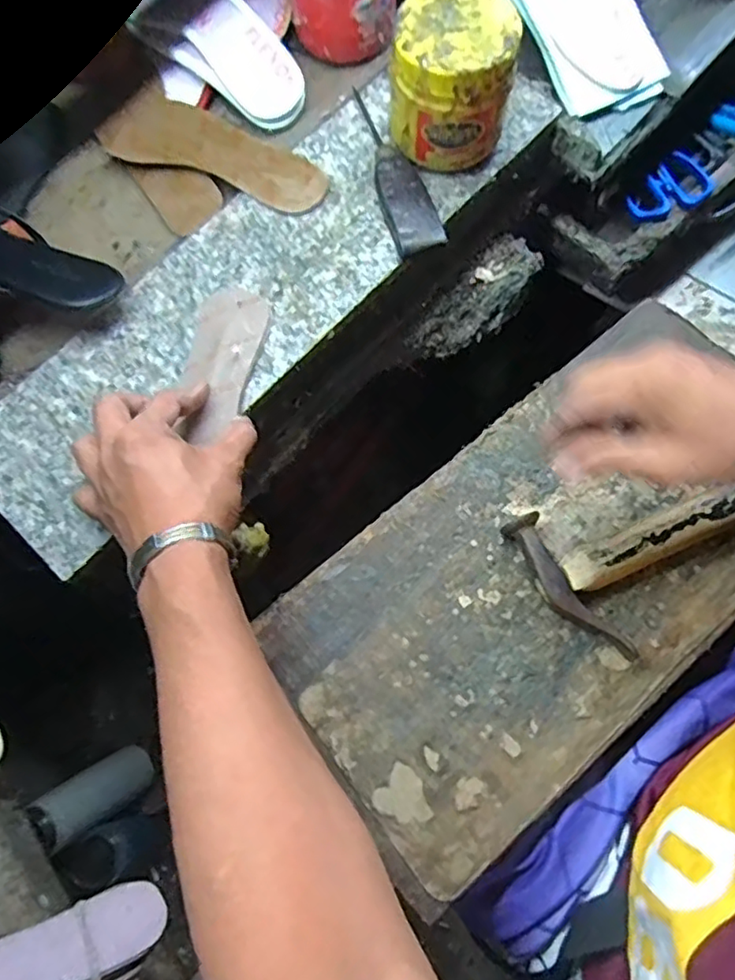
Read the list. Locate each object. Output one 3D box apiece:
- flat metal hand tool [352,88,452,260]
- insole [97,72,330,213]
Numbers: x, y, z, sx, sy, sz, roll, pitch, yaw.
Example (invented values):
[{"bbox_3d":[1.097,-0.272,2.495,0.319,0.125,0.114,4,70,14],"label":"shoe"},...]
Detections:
[{"bbox_3d":[0.021,-0.271,0.535,0.039,0.019,0.169,-17,70,-4],"label":"flat metal hand tool"},{"bbox_3d":[-0.145,-0.305,0.558,0.240,0.014,0.078,32,75,13],"label":"insole"}]

